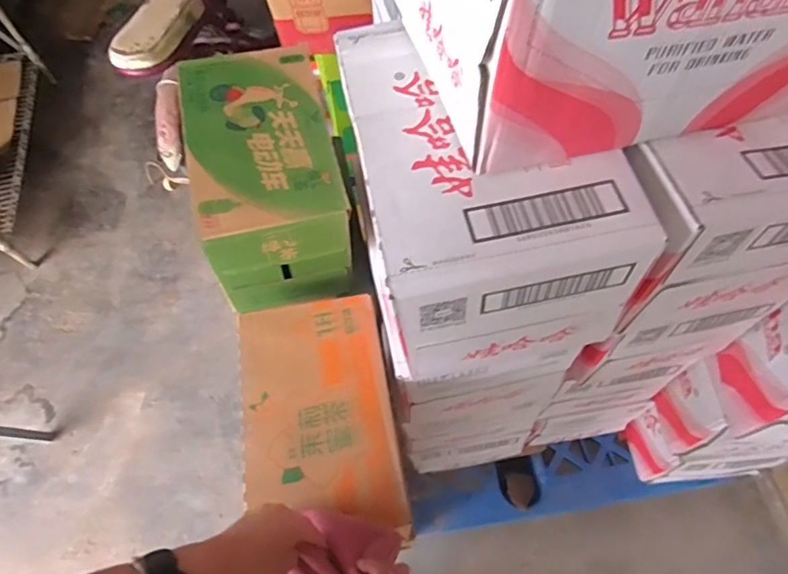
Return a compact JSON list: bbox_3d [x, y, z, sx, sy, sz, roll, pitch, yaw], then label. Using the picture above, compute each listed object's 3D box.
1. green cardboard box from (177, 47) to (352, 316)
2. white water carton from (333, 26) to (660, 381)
[{"bbox_3d":[-0.183,-0.159,0.793,0.186,0.215,0.308,-13,62,-8],"label":"green cardboard box"},{"bbox_3d":[0.092,-0.116,0.669,0.276,0.260,0.383,-10,62,-7],"label":"white water carton"}]

